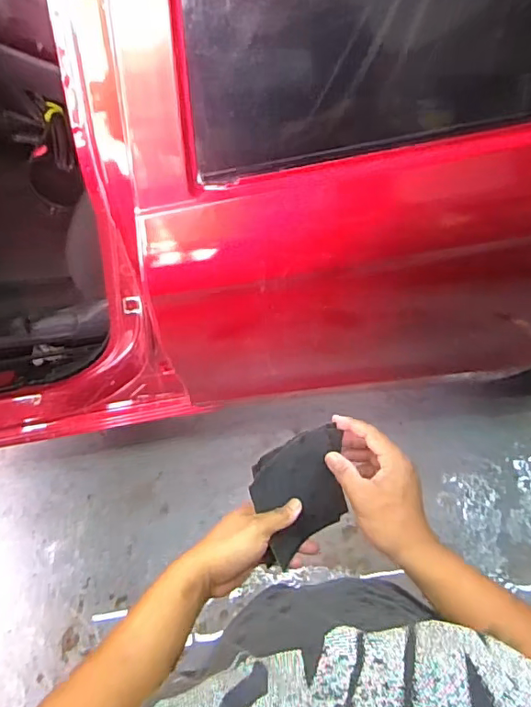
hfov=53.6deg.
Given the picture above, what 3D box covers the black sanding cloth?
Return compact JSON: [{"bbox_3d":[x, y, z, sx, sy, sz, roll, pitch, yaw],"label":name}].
[{"bbox_3d":[0.043,0.157,0.593,0.114,0.143,0.027,-33,30,-23],"label":"black sanding cloth"}]

